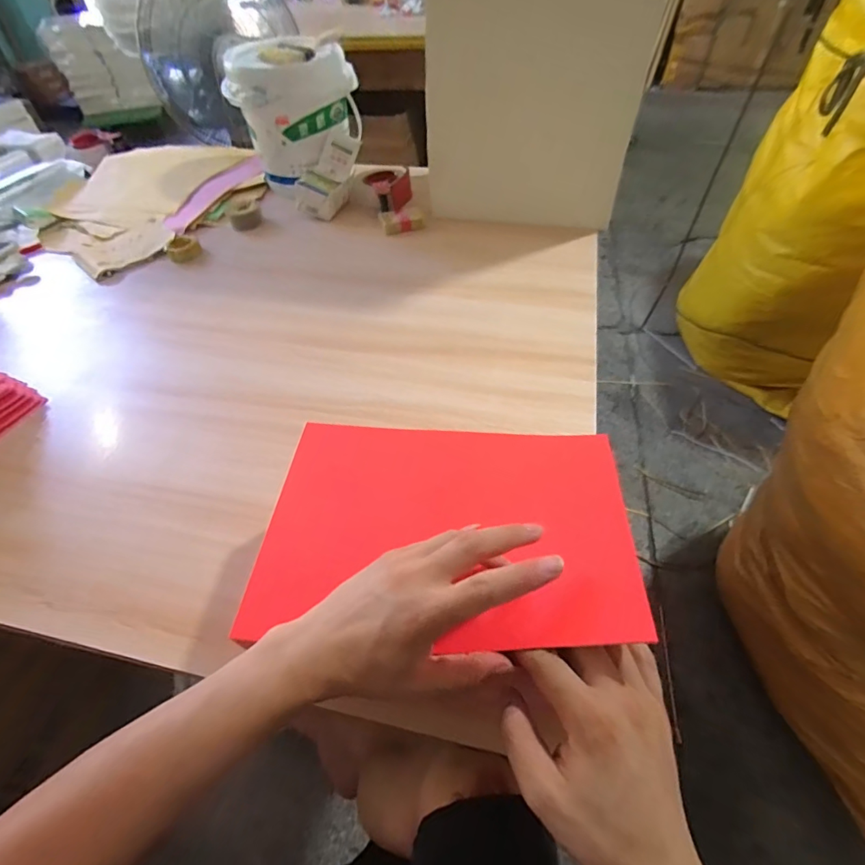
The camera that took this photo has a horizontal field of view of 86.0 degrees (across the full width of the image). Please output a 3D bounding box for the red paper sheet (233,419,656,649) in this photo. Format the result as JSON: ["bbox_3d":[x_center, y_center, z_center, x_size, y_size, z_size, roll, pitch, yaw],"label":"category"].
[{"bbox_3d":[0.003,0.073,0.397,0.301,0.032,0.212,-1,43,11],"label":"red paper sheet"}]

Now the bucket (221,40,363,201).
[{"bbox_3d":[-0.307,-0.721,1.061,0.222,0.252,0.214,22,54,19],"label":"bucket"}]

